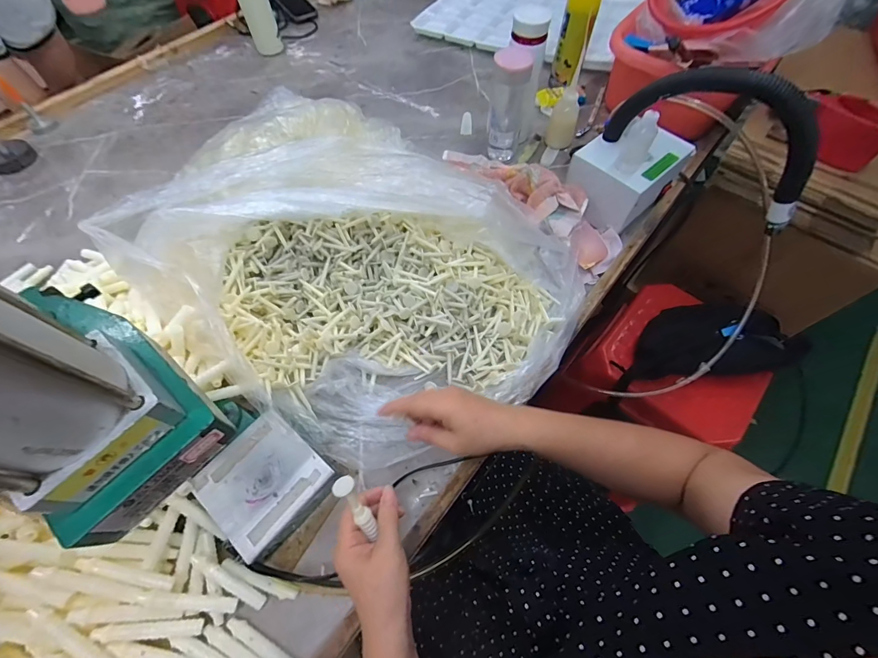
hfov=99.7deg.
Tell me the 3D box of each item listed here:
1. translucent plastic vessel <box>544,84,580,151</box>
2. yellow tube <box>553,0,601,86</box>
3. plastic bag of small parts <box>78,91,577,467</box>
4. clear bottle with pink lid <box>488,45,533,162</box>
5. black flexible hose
[{"bbox_3d":[0.244,-0.411,0.727,0.056,0.099,0.046,14,63,8],"label":"translucent plastic vessel"},{"bbox_3d":[0.280,-0.608,0.755,0.060,0.177,0.061,14,63,8],"label":"yellow tube"},{"bbox_3d":[-0.110,-0.098,0.538,0.562,0.146,0.432,39,69,19],"label":"plastic bag of small parts"},{"bbox_3d":[0.126,-0.406,0.675,0.064,0.186,0.066,7,62,5],"label":"clear bottle with pink lid"},{"bbox_3d":[0.381,-0.279,0.508,0.273,0.140,0.097,25,65,13],"label":"black flexible hose"}]

